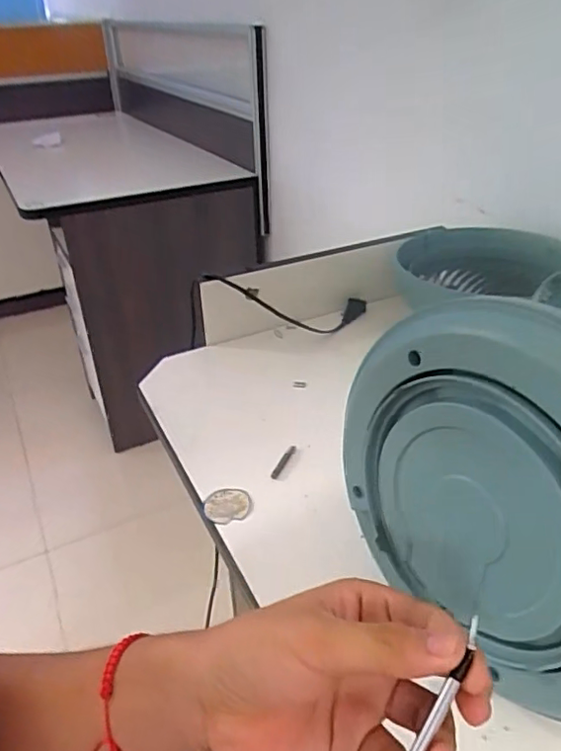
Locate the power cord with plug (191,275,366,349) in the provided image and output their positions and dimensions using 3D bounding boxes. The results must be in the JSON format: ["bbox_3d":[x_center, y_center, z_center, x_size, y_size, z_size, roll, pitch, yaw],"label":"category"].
[{"bbox_3d":[0.005,-0.082,0.815,0.265,0.110,0.073,3,30,-22],"label":"power cord with plug"}]

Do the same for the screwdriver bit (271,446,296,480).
[{"bbox_3d":[0.003,0.085,0.570,0.009,0.004,0.047,12,37,23],"label":"screwdriver bit"}]

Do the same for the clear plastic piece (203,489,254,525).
[{"bbox_3d":[-0.048,0.121,0.535,0.044,0.005,0.038,-12,34,-16],"label":"clear plastic piece"}]

